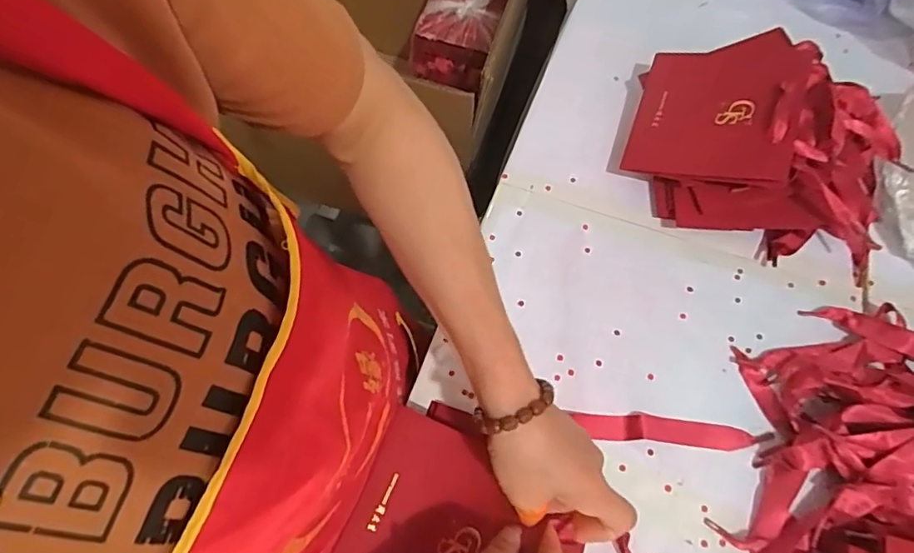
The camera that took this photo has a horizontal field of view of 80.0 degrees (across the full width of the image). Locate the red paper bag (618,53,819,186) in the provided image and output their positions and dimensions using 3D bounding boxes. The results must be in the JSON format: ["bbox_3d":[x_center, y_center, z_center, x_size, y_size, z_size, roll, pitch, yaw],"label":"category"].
[{"bbox_3d":[0.239,-0.152,0.505,0.141,0.014,0.144,11,68,31],"label":"red paper bag"}]

